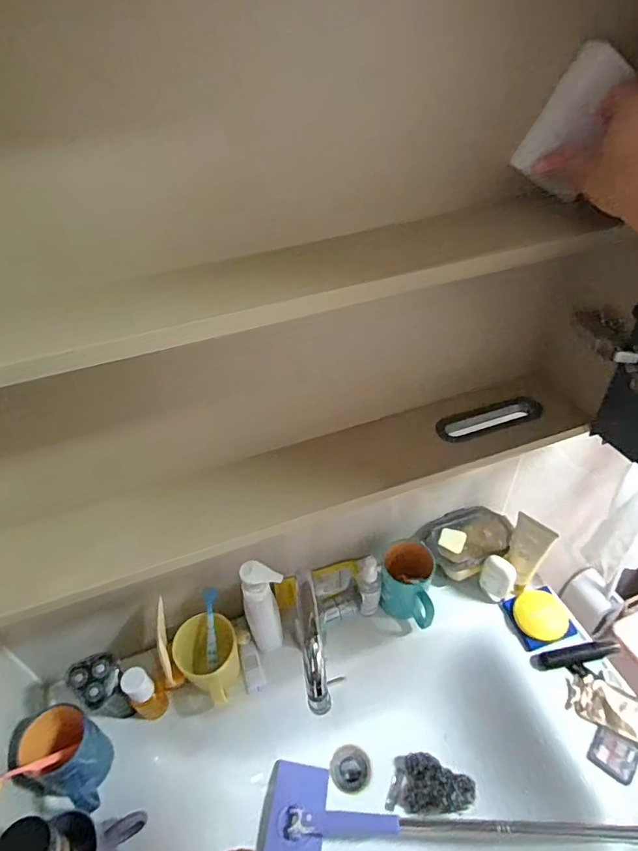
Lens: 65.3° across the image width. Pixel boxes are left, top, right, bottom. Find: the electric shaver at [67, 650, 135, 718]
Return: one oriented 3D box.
[{"bbox_3d":[-0.273,0.348,0.651,0.052,0.132,0.054,-2,43,2],"label":"electric shaver"}]

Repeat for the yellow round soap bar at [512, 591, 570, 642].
[{"bbox_3d":[0.347,0.296,0.777,0.078,0.017,0.071,-3,43,2],"label":"yellow round soap bar"}]

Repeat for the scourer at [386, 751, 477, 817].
[{"bbox_3d":[0.169,0.540,0.741,0.123,0.040,0.075,-12,36,33],"label":"scourer"}]

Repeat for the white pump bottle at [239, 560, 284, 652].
[{"bbox_3d":[-0.073,0.251,0.686,0.059,0.179,0.040,-17,44,-13],"label":"white pump bottle"}]

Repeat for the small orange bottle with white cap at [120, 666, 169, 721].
[{"bbox_3d":[-0.238,0.369,0.682,0.034,0.105,0.037,-2,43,2],"label":"small orange bottle with white cap"}]

